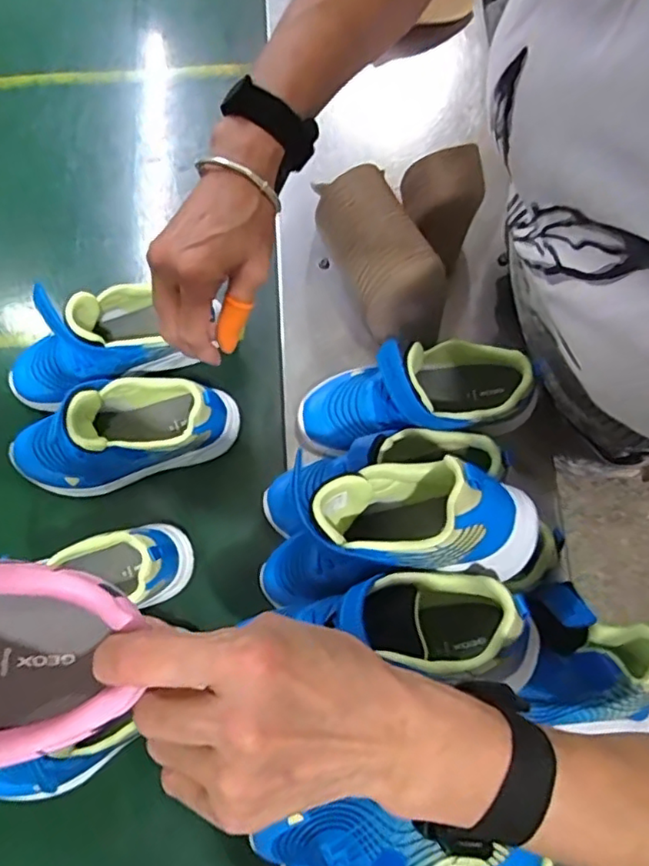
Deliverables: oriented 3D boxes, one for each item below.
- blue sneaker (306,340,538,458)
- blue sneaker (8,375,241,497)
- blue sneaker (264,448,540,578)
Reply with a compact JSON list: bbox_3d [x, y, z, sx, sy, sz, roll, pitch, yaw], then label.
[{"bbox_3d":[0.082,-0.038,0.542,0.208,0.105,0.077,-5,77,0],"label":"blue sneaker"},{"bbox_3d":[-0.203,-0.003,0.588,0.227,0.110,0.089,-18,77,-3],"label":"blue sneaker"},{"bbox_3d":[0.025,0.054,0.469,0.238,0.122,0.089,2,71,48],"label":"blue sneaker"}]

